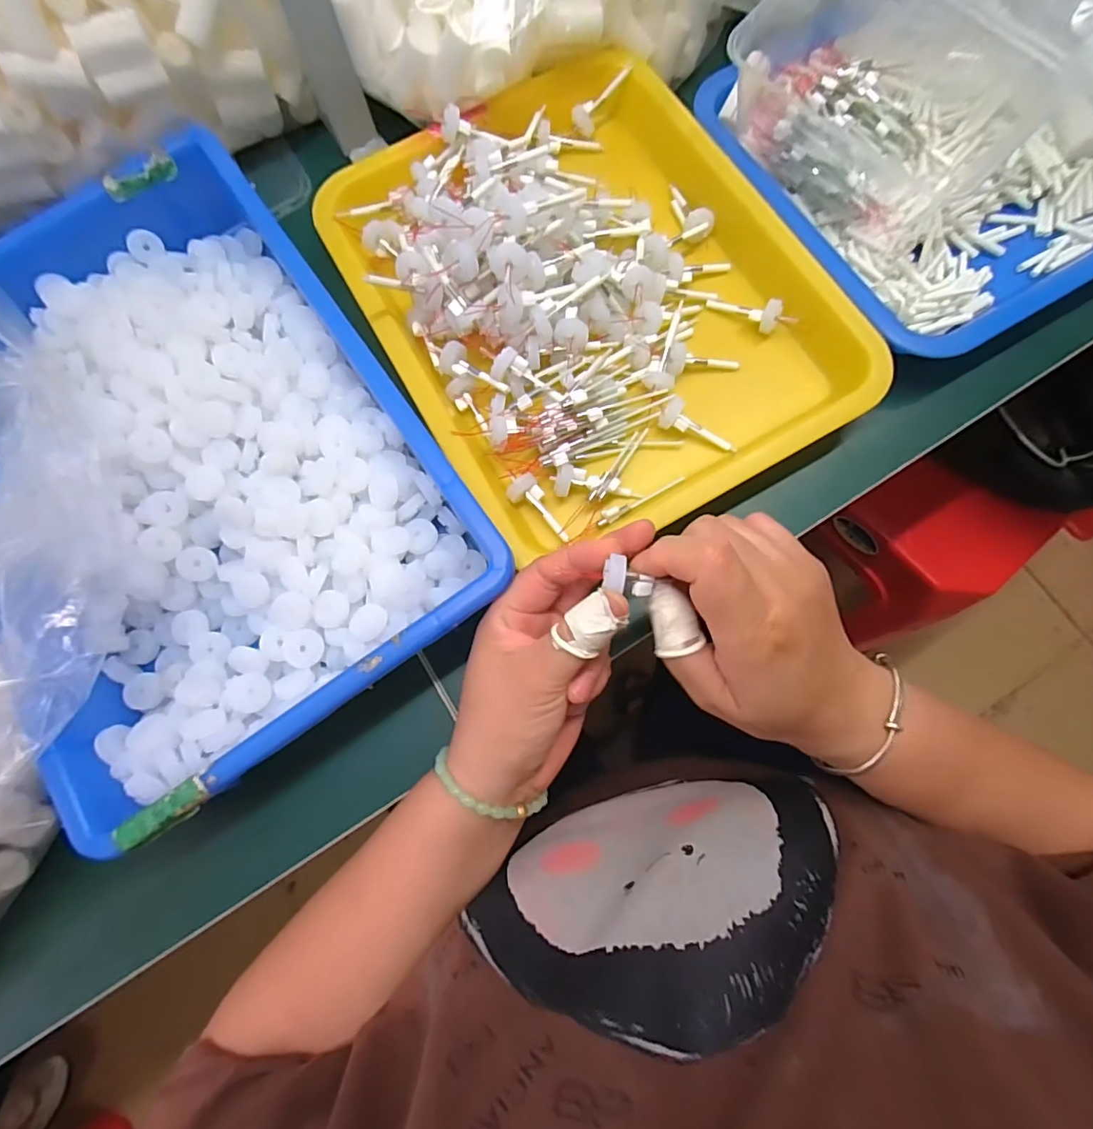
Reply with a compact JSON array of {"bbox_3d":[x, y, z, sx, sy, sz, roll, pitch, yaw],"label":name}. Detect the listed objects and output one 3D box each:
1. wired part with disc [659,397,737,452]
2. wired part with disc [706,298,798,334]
[{"bbox_3d":[0.096,-0.086,0.336,0.051,0.015,0.015,26,79,-8],"label":"wired part with disc"},{"bbox_3d":[0.136,-0.168,0.354,0.058,0.018,0.016,23,78,20],"label":"wired part with disc"}]

